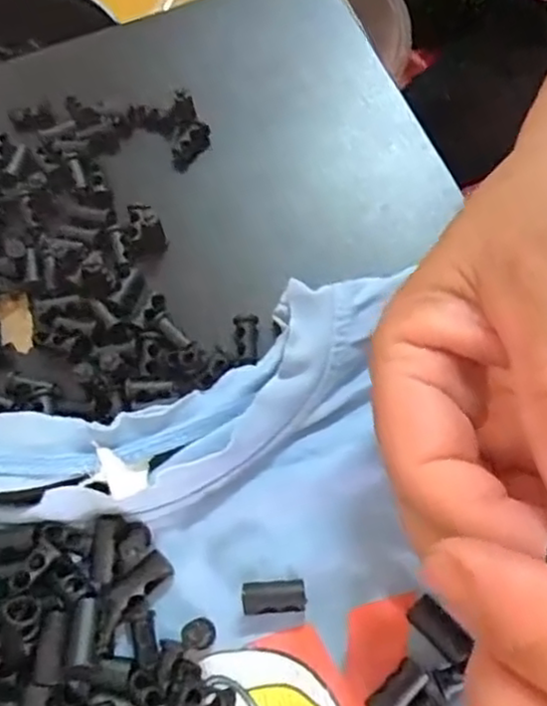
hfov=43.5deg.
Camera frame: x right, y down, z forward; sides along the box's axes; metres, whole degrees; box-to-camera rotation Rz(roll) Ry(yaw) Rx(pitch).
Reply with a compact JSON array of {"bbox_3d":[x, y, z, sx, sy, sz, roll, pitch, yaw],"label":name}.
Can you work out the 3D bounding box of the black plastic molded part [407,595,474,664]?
[{"bbox_3d":[0.046,0.077,0.192,0.009,0.005,0.018,-41,72,-13],"label":"black plastic molded part"}]

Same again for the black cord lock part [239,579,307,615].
[{"bbox_3d":[0.000,0.070,0.197,0.019,0.006,0.009,-4,68,1],"label":"black cord lock part"}]

